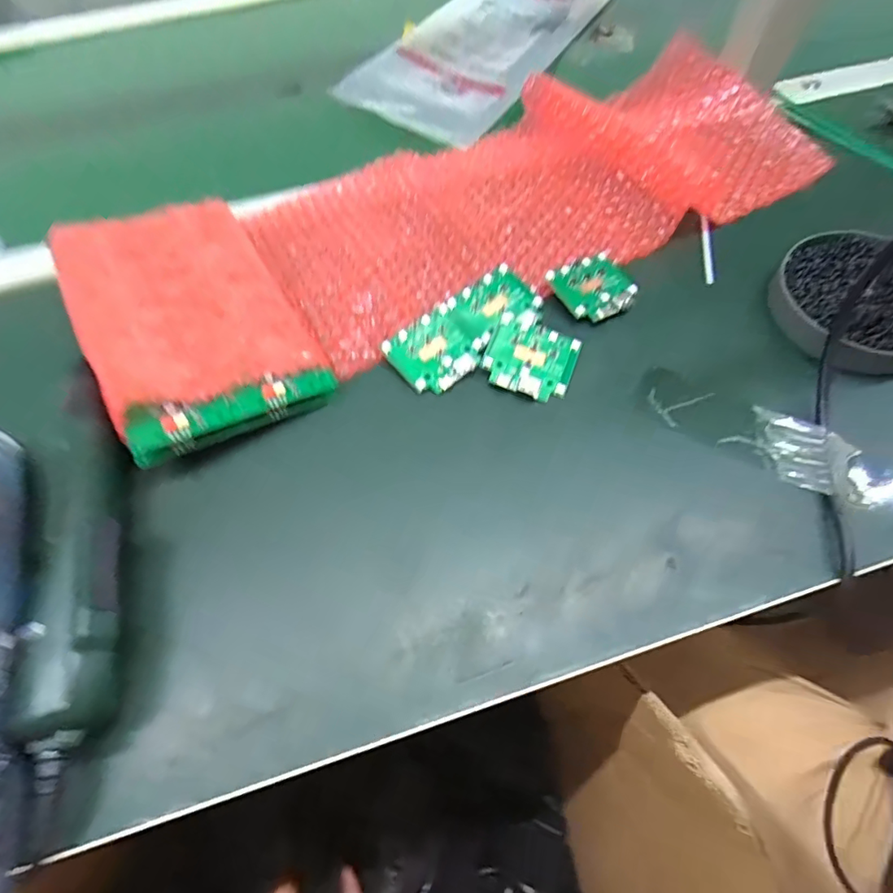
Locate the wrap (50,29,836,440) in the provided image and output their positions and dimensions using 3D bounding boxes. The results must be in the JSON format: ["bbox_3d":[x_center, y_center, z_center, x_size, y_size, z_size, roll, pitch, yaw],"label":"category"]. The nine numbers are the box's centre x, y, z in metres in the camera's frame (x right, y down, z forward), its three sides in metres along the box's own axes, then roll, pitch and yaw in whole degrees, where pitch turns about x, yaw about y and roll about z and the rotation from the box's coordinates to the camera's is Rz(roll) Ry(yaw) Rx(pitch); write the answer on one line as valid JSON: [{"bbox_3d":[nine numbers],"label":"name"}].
[{"bbox_3d":[0.019,-0.197,0.423,0.594,0.044,0.225,-23,62,-11],"label":"wrap"}]

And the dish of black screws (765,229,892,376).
[{"bbox_3d":[0.287,-0.100,0.369,0.124,0.024,0.110,-38,66,-18],"label":"dish of black screws"}]

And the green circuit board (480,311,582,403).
[{"bbox_3d":[0.058,-0.062,0.362,0.059,0.014,0.057,18,62,12],"label":"green circuit board"}]

